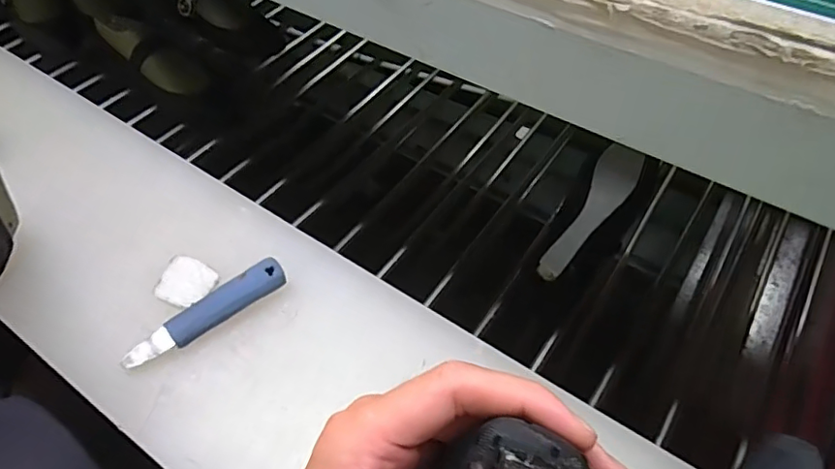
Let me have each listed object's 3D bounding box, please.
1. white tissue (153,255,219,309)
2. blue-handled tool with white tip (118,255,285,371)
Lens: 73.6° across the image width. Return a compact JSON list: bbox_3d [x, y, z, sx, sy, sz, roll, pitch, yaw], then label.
[{"bbox_3d":[-0.228,0.046,0.548,0.055,0.008,0.049,20,54,17],"label":"white tissue"},{"bbox_3d":[-0.194,0.070,0.513,0.154,0.019,0.031,-32,57,-22],"label":"blue-handled tool with white tip"}]

